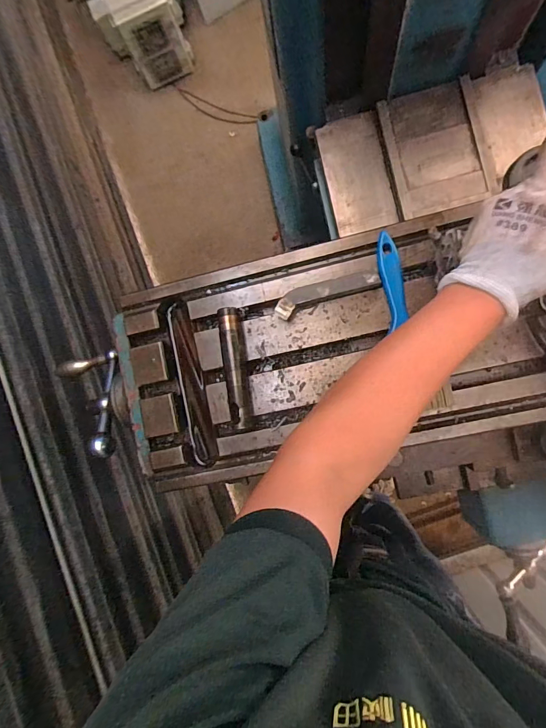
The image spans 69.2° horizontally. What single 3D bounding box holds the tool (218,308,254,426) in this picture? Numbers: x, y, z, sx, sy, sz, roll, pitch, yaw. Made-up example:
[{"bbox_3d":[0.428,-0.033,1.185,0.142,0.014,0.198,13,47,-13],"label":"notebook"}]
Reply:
[{"bbox_3d":[-0.045,0.005,0.463,0.024,0.027,0.138,-7,86,7],"label":"tool"}]

